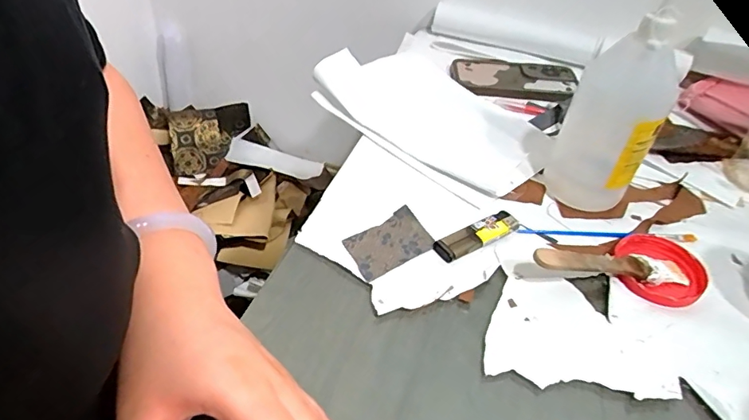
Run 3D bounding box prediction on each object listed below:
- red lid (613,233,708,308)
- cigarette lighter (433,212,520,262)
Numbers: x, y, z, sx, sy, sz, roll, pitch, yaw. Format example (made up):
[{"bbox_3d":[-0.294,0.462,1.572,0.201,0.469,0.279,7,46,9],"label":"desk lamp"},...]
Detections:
[{"bbox_3d":[0.234,0.048,0.405,0.068,0.014,0.071,4,41,-4],"label":"red lid"},{"bbox_3d":[0.088,0.022,0.419,0.080,0.011,0.022,-21,48,-29],"label":"cigarette lighter"}]

